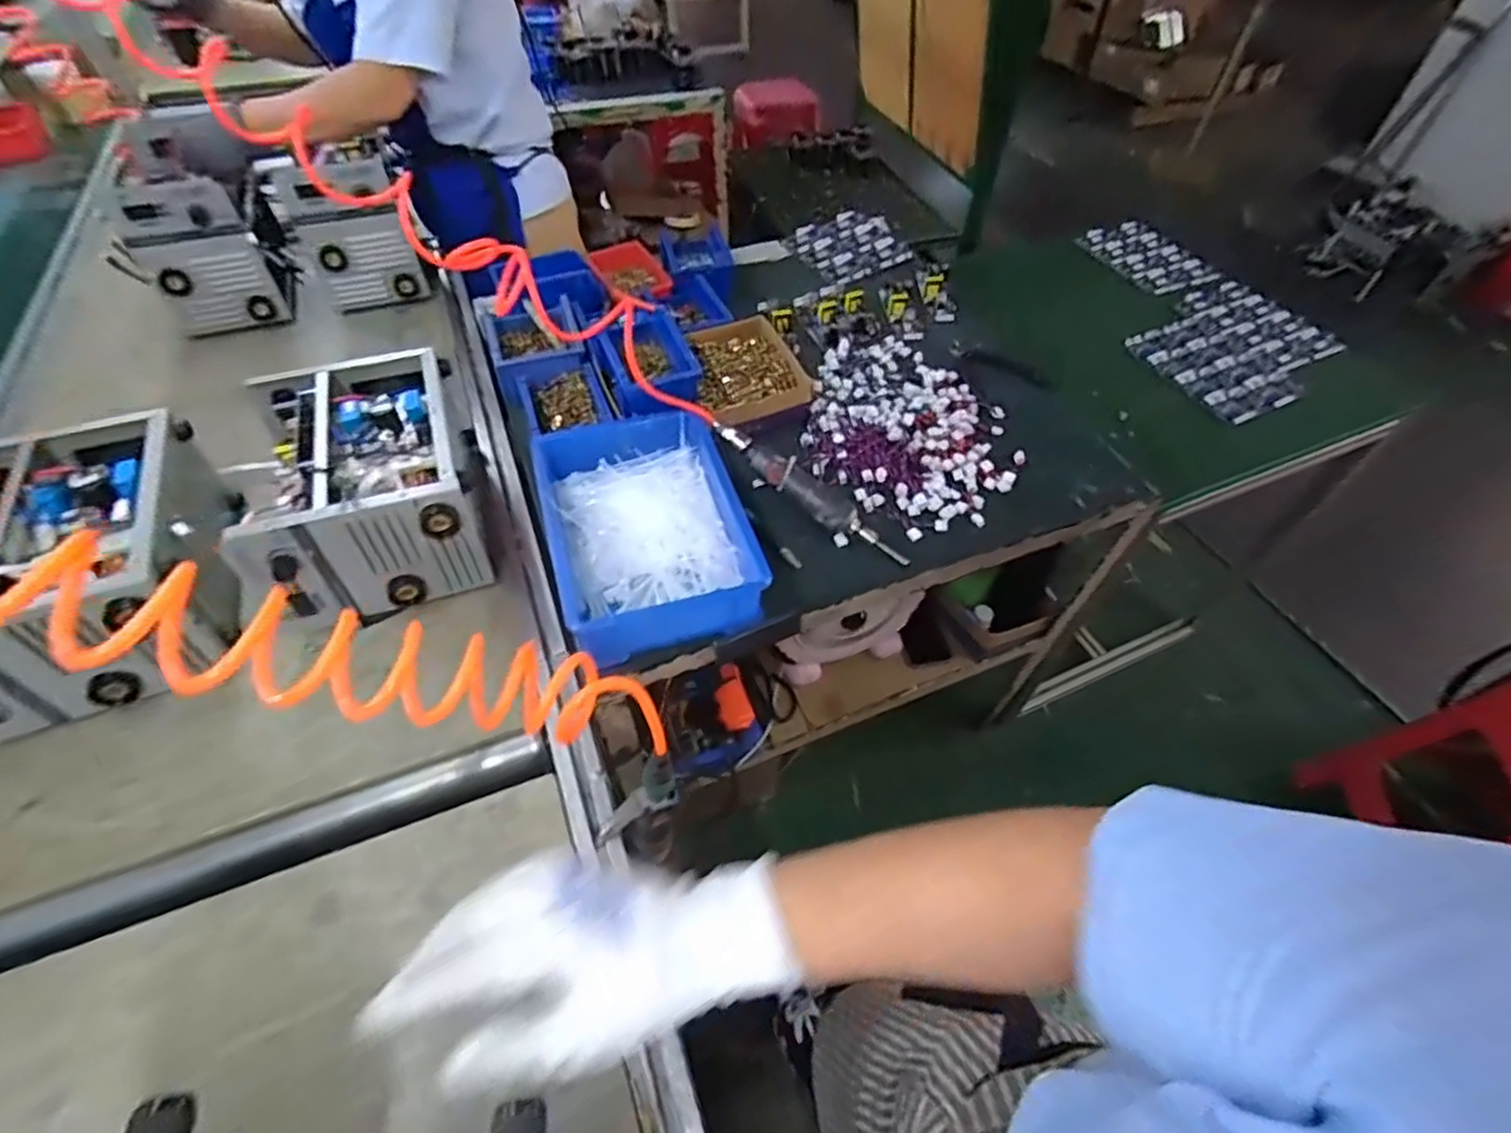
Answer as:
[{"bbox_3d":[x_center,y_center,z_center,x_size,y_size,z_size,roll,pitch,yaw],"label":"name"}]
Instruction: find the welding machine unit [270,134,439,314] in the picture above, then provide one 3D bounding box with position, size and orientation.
[{"bbox_3d":[-0.653,-0.566,1.124,0.165,0.225,0.209,-14,54,-13],"label":"welding machine unit"}]

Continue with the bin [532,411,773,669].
[{"bbox_3d":[-0.124,-0.046,0.776,0.208,0.085,0.307,-13,54,-12],"label":"bin"}]

